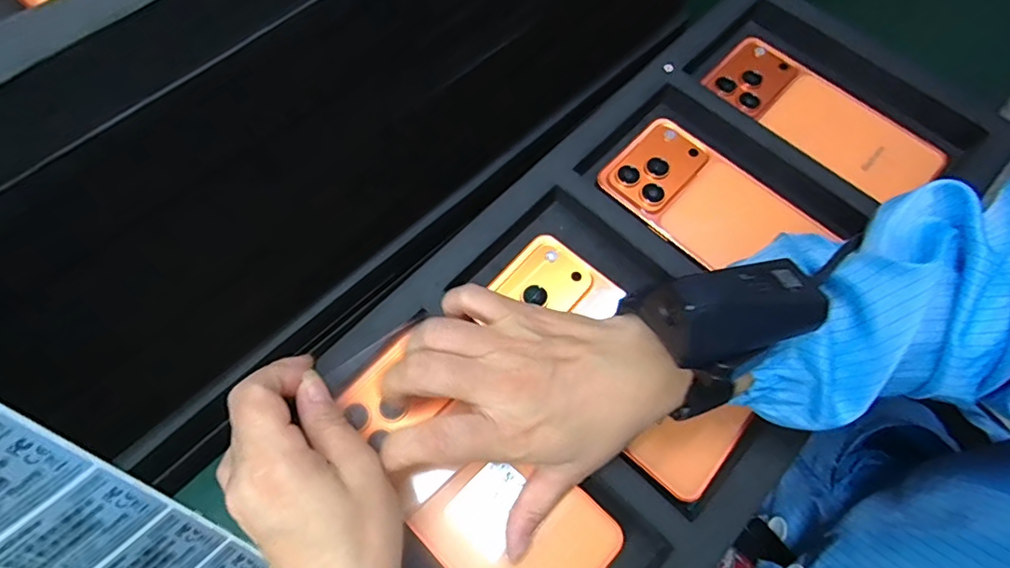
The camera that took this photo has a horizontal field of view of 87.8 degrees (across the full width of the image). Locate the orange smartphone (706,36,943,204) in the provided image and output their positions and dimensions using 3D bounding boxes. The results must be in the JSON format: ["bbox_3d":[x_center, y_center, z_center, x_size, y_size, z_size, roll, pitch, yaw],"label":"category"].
[{"bbox_3d":[0.225,-0.118,0.375,0.161,0.016,0.066,36,73,14],"label":"orange smartphone"}]

